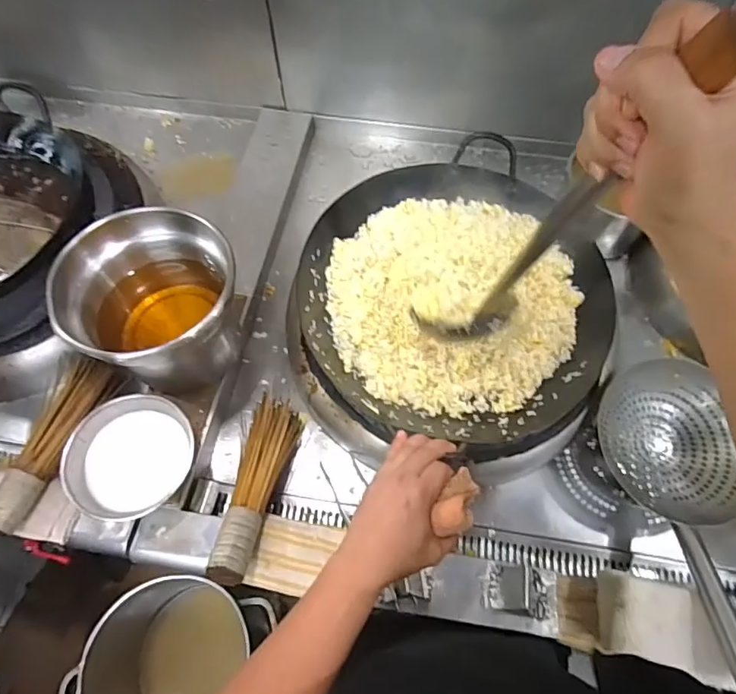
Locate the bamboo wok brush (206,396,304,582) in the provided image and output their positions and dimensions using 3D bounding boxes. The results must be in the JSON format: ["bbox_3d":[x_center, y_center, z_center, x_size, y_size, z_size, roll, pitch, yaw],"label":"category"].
[{"bbox_3d":[-0.160,0.193,0.703,0.074,0.038,0.269,9,46,2],"label":"bamboo wok brush"}]

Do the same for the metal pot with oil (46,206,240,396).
[{"bbox_3d":[-0.298,-0.043,0.721,0.196,0.246,0.213,1,62,-2],"label":"metal pot with oil"}]

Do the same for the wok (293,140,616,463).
[{"bbox_3d":[0.122,-0.056,0.699,0.401,0.118,0.396,-21,65,-13],"label":"wok"}]

